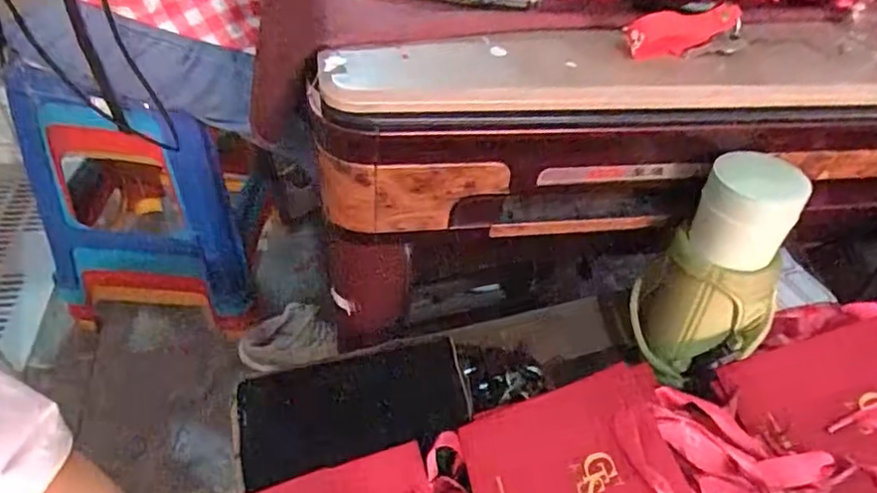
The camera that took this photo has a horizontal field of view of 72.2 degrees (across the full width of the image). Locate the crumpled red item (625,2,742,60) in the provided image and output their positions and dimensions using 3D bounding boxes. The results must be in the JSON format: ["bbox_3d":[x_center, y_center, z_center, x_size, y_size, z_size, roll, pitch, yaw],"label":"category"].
[{"bbox_3d":[0.188,-0.167,0.467,0.104,0.033,0.011,-14,48,-20],"label":"crumpled red item"}]

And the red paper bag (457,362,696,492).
[{"bbox_3d":[0.094,0.163,0.413,0.142,0.013,0.140,-23,49,12],"label":"red paper bag"}]

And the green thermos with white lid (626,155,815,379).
[{"bbox_3d":[0.229,0.023,0.498,0.077,0.189,0.092,-1,45,-8],"label":"green thermos with white lid"}]

